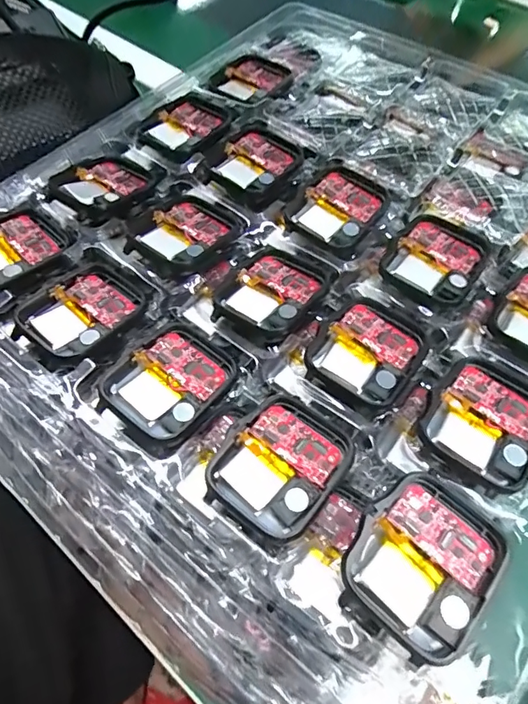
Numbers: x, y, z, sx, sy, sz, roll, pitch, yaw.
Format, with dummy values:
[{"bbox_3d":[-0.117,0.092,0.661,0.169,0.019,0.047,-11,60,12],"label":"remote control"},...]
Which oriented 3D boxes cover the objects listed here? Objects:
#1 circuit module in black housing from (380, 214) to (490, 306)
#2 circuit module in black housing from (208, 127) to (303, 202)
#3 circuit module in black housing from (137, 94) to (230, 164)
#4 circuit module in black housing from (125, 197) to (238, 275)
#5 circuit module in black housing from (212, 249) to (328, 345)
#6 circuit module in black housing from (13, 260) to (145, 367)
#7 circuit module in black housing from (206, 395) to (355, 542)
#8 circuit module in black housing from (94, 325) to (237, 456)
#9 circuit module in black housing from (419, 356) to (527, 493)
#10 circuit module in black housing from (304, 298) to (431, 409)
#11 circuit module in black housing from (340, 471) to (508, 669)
[{"bbox_3d":[0.075,-0.041,0.195,0.037,0.005,0.043,35,64,17],"label":"circuit module in black housing"},{"bbox_3d":[-0.004,-0.096,0.226,0.039,0.006,0.044,38,65,18],"label":"circuit module in black housing"},{"bbox_3d":[-0.040,-0.119,0.238,0.041,0.009,0.043,40,65,19],"label":"circuit module in black housing"},{"bbox_3d":[-0.037,-0.054,0.202,0.039,0.006,0.044,37,64,18],"label":"circuit module in black housing"},{"bbox_3d":[0.003,-0.024,0.186,0.036,0.006,0.043,33,63,16],"label":"circuit module in black housing"},{"bbox_3d":[-0.073,-0.016,0.178,0.039,0.008,0.045,40,65,19],"label":"circuit module in black housing"},{"bbox_3d":[0.006,0.036,0.148,0.036,0.006,0.043,35,64,17],"label":"circuit module in black housing"},{"bbox_3d":[-0.034,0.011,0.164,0.037,0.005,0.046,32,63,15],"label":"circuit module in black housing"},{"bbox_3d":[0.078,0.023,0.157,0.038,0.005,0.044,37,65,18],"label":"circuit module in black housing"},{"bbox_3d":[0.040,-0.001,0.173,0.036,0.004,0.043,33,63,16],"label":"circuit module in black housing"},{"bbox_3d":[0.046,0.061,0.130,0.037,0.007,0.046,39,65,19],"label":"circuit module in black housing"}]

